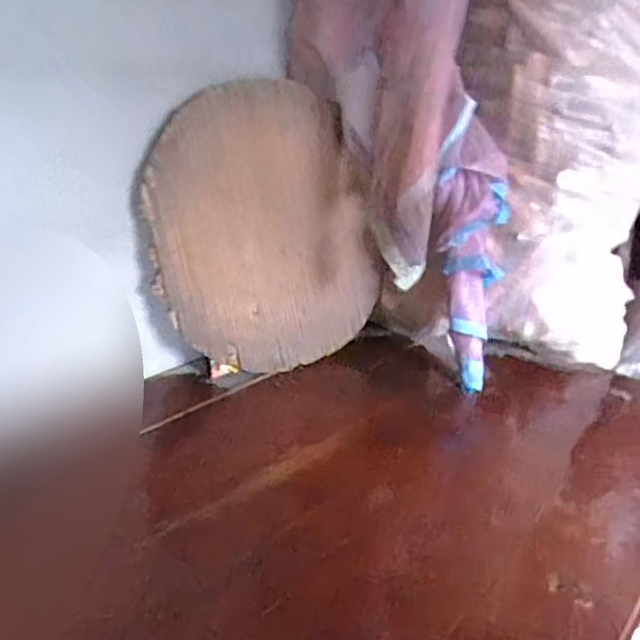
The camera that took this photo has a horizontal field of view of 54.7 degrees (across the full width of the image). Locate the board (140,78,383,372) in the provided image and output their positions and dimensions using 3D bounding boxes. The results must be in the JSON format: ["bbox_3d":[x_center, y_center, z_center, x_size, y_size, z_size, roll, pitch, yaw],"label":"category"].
[{"bbox_3d":[-0.065,-0.129,0.908,0.341,0.403,0.033,-26,23,-38],"label":"board"}]

